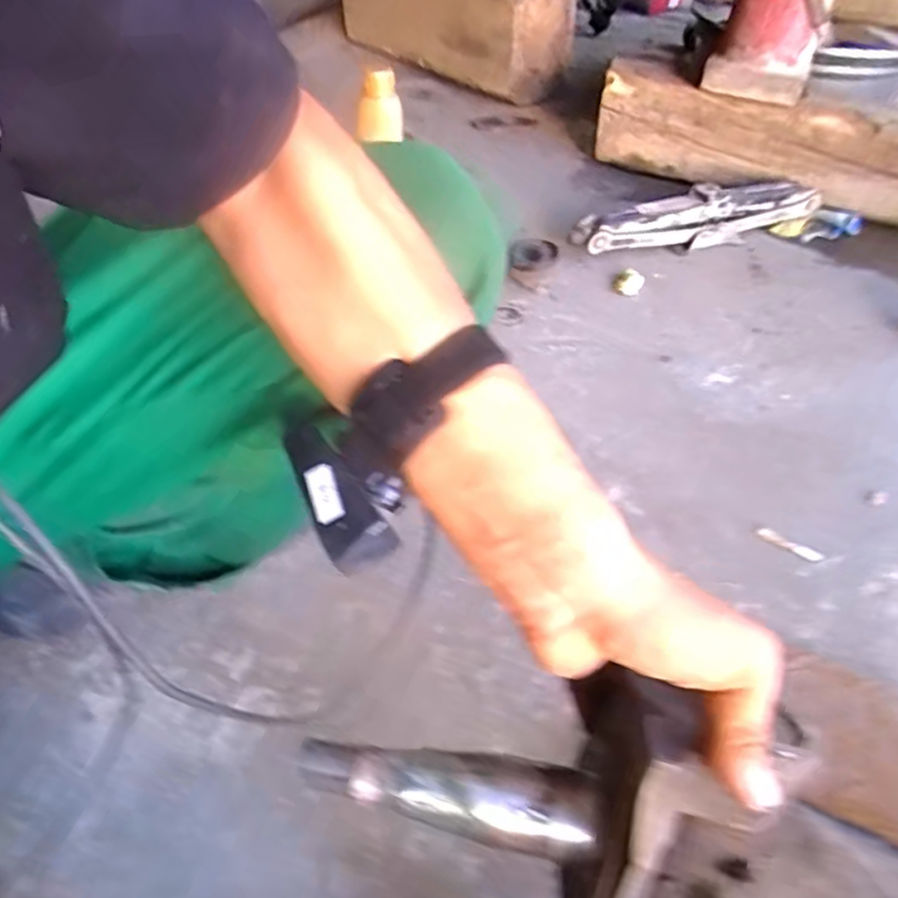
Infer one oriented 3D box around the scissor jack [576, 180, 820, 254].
[{"bbox_3d":[0.378,-0.345,0.984,0.422,0.071,0.055,-15,48,-16],"label":"scissor jack"}]

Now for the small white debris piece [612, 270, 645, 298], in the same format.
[{"bbox_3d":[0.249,-0.229,0.912,0.038,0.025,0.041,19,48,17],"label":"small white debris piece"}]

